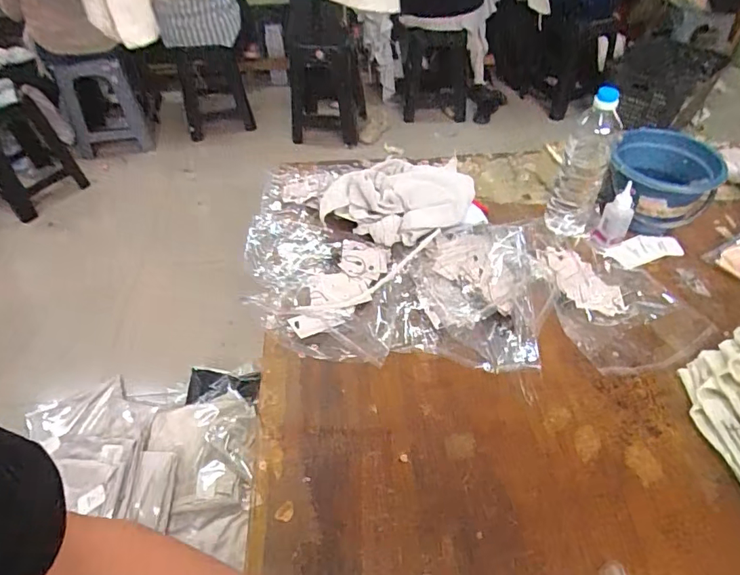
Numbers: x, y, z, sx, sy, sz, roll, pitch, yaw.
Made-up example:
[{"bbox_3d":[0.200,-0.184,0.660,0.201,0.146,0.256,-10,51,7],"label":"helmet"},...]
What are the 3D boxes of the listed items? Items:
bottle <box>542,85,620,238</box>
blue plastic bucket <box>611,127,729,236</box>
[{"bbox_3d":[0.375,-0.215,0.864,0.079,0.258,0.085,18,50,18],"label":"bottle"},{"bbox_3d":[0.539,-0.193,0.926,0.182,0.138,0.185,-1,46,1],"label":"blue plastic bucket"}]

